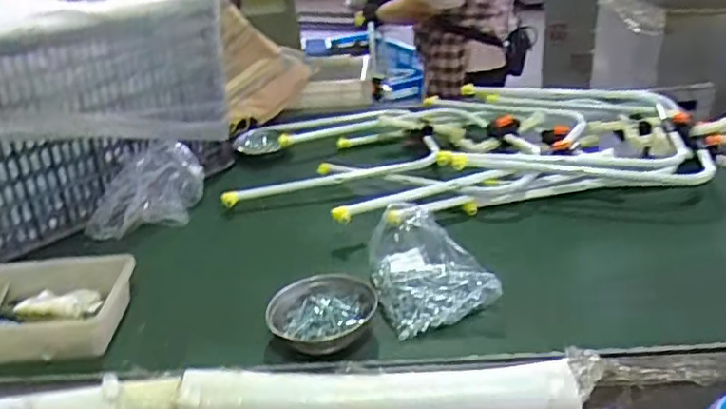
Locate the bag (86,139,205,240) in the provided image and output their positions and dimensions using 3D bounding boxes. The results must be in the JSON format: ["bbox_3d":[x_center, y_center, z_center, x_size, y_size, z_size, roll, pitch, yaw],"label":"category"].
[{"bbox_3d":[-0.397,-0.028,1.124,0.222,0.143,0.086,-15,29,-20],"label":"bag"}]

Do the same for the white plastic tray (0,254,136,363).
[{"bbox_3d":[-0.459,0.146,0.863,0.227,0.068,0.171,-4,27,0],"label":"white plastic tray"}]

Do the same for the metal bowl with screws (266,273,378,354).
[{"bbox_3d":[-0.057,0.151,0.845,0.137,0.050,0.136,-3,27,2],"label":"metal bowl with screws"}]

